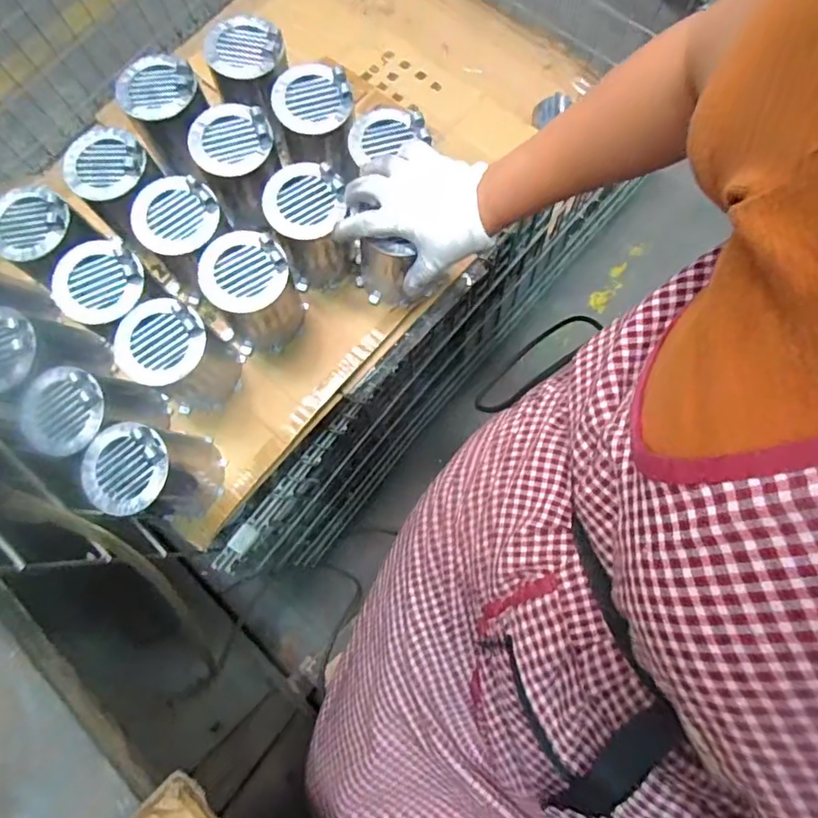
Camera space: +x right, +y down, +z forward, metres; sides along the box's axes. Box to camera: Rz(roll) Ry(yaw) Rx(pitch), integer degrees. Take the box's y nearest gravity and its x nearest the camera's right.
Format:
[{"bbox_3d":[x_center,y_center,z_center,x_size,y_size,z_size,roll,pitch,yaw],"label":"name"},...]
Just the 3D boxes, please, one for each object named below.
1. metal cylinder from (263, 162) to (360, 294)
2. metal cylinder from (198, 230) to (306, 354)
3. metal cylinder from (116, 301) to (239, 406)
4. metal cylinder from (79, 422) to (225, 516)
[{"bbox_3d":[-0.107,-0.202,0.609,0.081,0.116,0.088,0,77,2],"label":"metal cylinder"},{"bbox_3d":[-0.167,-0.126,0.590,0.081,0.110,0.084,0,77,2],"label":"metal cylinder"},{"bbox_3d":[-0.235,-0.053,0.570,0.091,0.108,0.083,0,77,2],"label":"metal cylinder"},{"bbox_3d":[-0.261,0.066,0.556,0.100,0.117,0.087,-3,77,1],"label":"metal cylinder"}]

